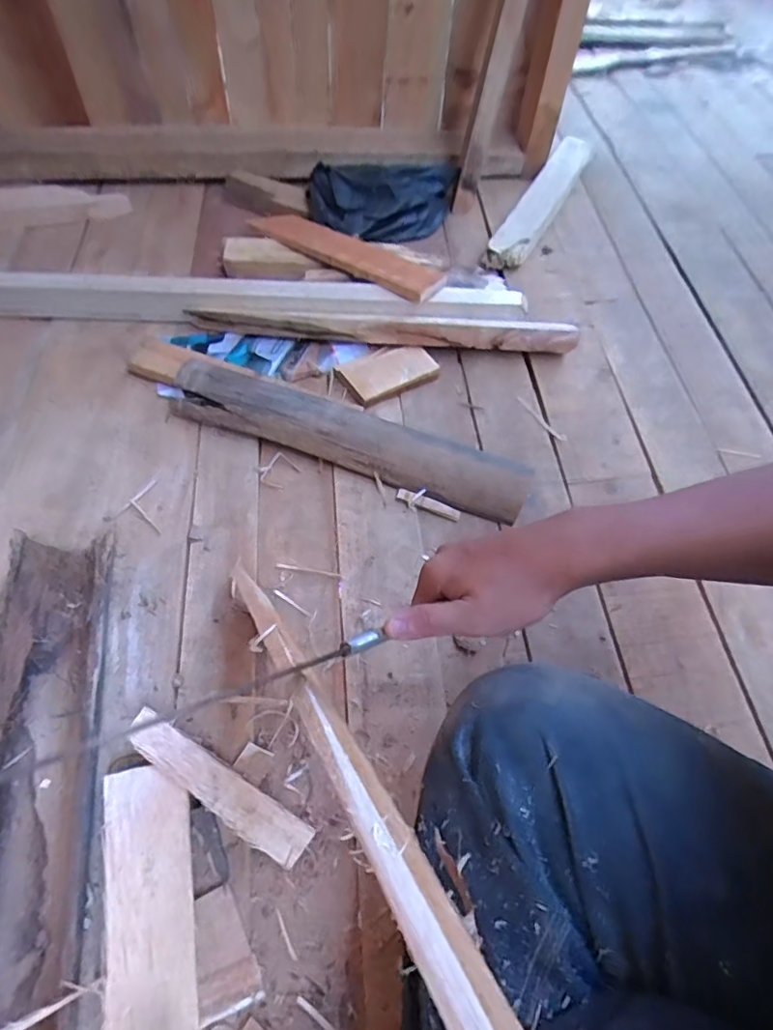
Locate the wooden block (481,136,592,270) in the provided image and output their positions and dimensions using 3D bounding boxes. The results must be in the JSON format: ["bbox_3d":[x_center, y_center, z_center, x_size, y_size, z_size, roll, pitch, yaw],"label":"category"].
[{"bbox_3d":[0.274,-0.548,0.948,0.064,0.042,0.474,24,60,11],"label":"wooden block"}]

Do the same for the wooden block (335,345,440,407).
[{"bbox_3d":[0.002,-0.187,0.714,0.118,0.014,0.078,-25,63,-18],"label":"wooden block"}]

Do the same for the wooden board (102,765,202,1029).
[{"bbox_3d":[-0.175,0.281,0.408,0.061,0.007,0.175,2,52,-29],"label":"wooden board"}]

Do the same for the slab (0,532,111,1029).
[{"bbox_3d":[-0.277,0.205,0.448,0.090,0.057,0.420,-8,59,-8],"label":"slab"}]

